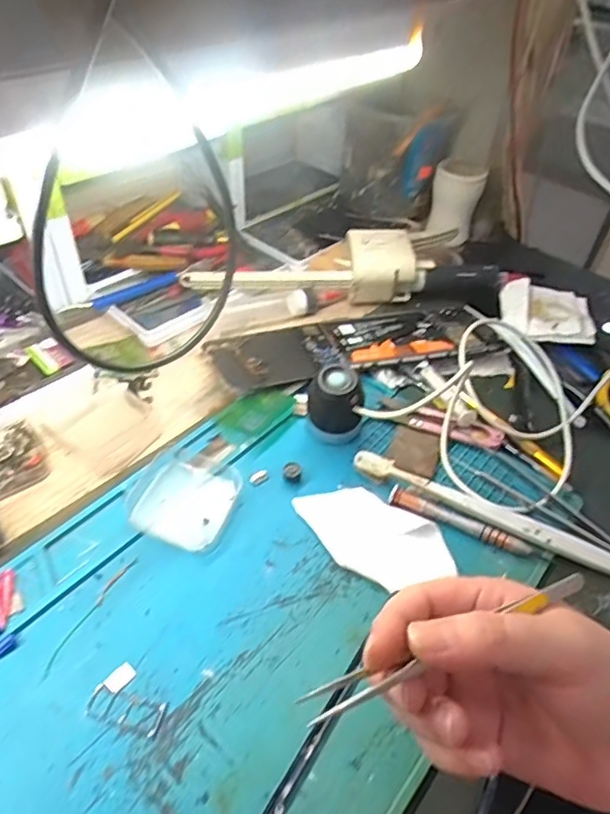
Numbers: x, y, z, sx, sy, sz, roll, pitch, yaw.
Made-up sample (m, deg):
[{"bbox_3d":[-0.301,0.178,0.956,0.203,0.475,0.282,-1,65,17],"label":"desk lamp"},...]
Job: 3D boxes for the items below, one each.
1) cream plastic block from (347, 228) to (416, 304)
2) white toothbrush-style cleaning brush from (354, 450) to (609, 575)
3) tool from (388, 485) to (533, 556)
[{"bbox_3d":[0.073,-0.140,0.552,0.059,0.046,0.057,1,45,-4],"label":"cream plastic block"},{"bbox_3d":[0.120,0.070,0.379,0.183,0.013,0.016,22,47,17],"label":"white toothbrush-style cleaning brush"},{"bbox_3d":[0.101,0.075,0.373,0.093,0.008,0.011,21,47,16],"label":"tool"}]

